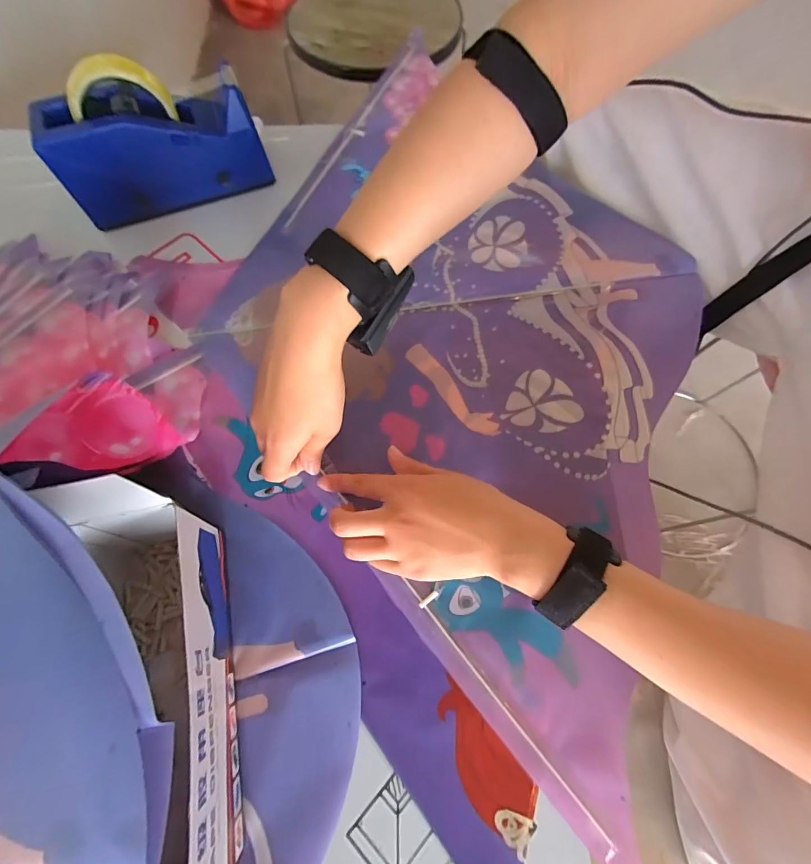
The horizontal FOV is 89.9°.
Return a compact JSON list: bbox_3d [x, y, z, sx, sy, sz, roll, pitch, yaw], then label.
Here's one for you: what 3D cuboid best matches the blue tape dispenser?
[{"bbox_3d":[-0.257,-0.307,0.424,0.206,0.120,0.068,-20,70,-6],"label":"blue tape dispenser"}]

